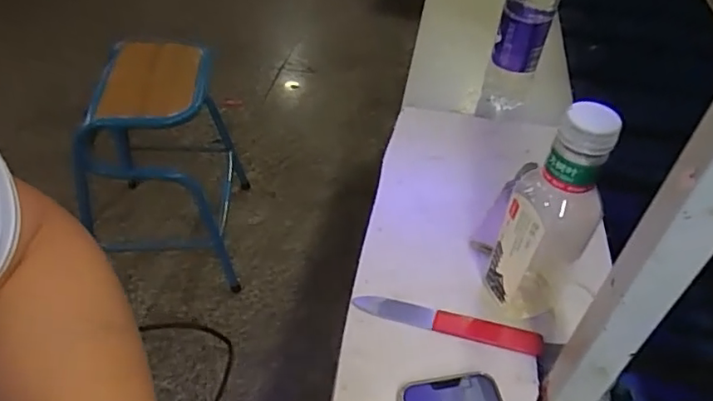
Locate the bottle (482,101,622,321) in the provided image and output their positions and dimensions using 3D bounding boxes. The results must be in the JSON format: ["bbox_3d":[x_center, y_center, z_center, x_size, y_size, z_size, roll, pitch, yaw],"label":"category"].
[{"bbox_3d":[0.164,0.012,0.475,0.068,0.199,0.079,27,49,20],"label":"bottle"}]

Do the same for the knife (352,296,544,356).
[{"bbox_3d":[0.081,0.110,0.514,0.167,0.006,0.024,14,45,9],"label":"knife"}]

